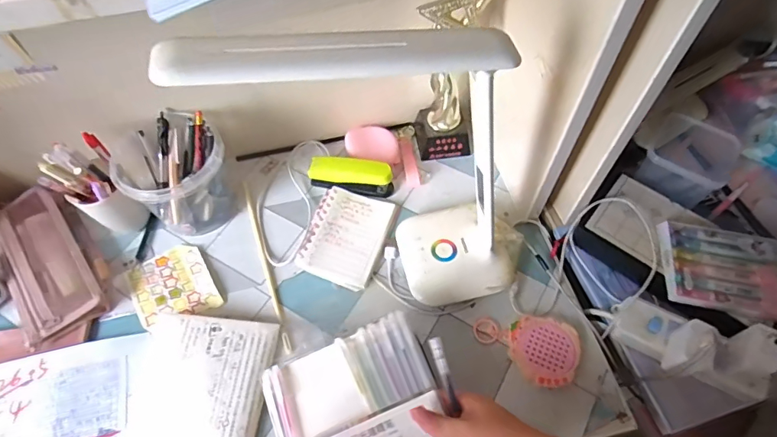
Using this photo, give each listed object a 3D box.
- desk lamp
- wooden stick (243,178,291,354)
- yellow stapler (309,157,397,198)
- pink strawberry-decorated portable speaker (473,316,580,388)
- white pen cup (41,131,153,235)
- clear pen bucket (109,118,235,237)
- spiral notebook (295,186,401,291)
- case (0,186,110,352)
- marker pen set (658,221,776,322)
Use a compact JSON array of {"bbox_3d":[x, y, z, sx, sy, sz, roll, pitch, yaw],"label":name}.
[{"bbox_3d":[-0.001,-0.028,0.471,0.300,0.366,0.115,-4,59,-3],"label":"desk lamp"},{"bbox_3d":[-0.170,0.056,0.637,0.010,0.004,0.266,-18,61,-10],"label":"wooden stick"},{"bbox_3d":[-0.054,-0.064,0.682,0.121,0.041,0.032,5,59,3],"label":"yellow stapler"},{"bbox_3d":[0.167,0.151,0.567,0.120,0.018,0.080,20,61,12],"label":"pink strawberry-decorated portable speaker"},{"bbox_3d":[-0.376,-0.028,0.612,0.076,0.133,0.084,-38,66,-20],"label":"white pen cup"},{"bbox_3d":[-0.285,-0.056,0.634,0.135,0.126,0.114,-16,61,-9],"label":"clear pen bucket"},{"bbox_3d":[-0.057,0.022,0.651,0.109,0.014,0.141,19,61,11],"label":"spiral notebook"},{"bbox_3d":[-0.450,0.056,0.616,0.102,0.033,0.210,-33,65,-18],"label":"case"},{"bbox_3d":[0.415,0.062,0.572,0.144,0.015,0.114,11,60,6],"label":"marker pen set"}]

